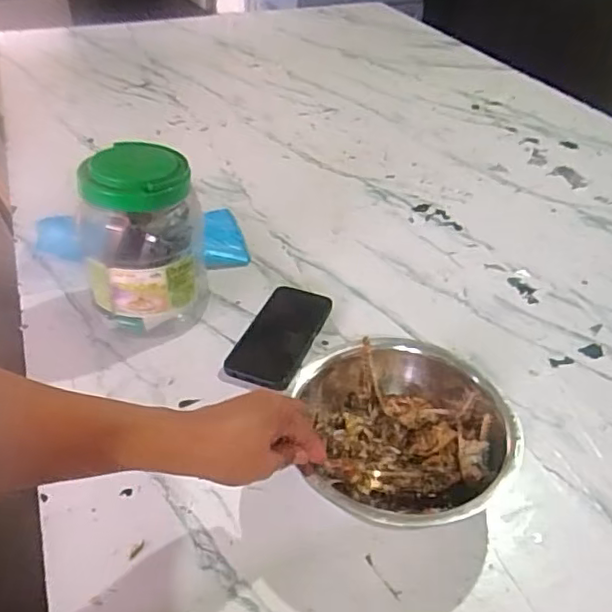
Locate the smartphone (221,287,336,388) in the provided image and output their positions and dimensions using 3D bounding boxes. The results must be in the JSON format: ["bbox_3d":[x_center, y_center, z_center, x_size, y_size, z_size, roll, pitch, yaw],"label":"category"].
[{"bbox_3d":[-0.030,0.036,0.747,0.082,0.010,0.174,15,40,14],"label":"smartphone"}]

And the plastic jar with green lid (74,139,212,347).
[{"bbox_3d":[-0.194,-0.067,0.720,0.131,0.211,0.123,2,39,-2],"label":"plastic jar with green lid"}]

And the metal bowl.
[{"bbox_3d":[0.085,0.121,0.582,0.212,0.070,0.200,2,39,-2],"label":"metal bowl"}]

